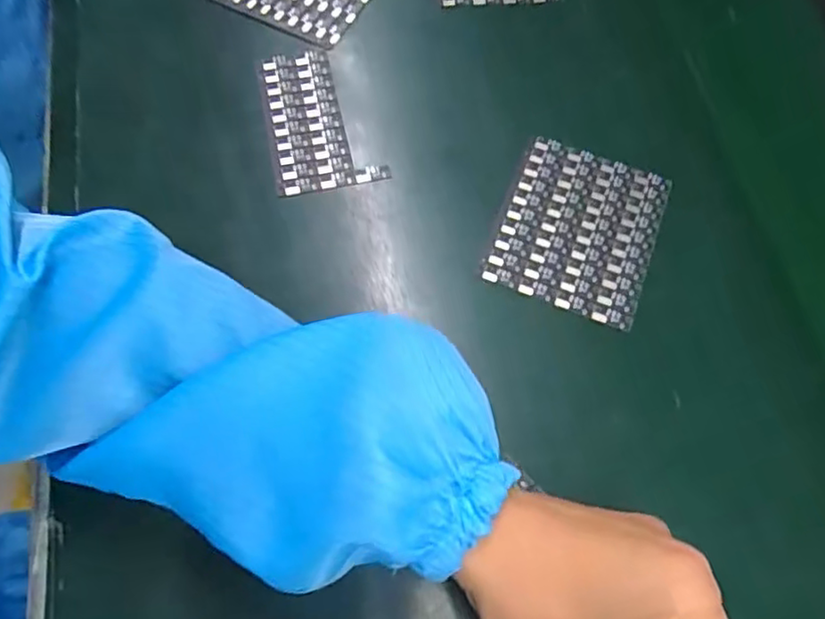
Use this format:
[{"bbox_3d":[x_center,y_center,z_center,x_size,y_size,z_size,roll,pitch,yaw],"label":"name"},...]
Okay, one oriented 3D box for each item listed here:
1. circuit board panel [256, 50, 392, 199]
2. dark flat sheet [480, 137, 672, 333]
[{"bbox_3d":[-0.055,-0.111,0.373,0.059,0.004,0.096,-10,67,-8],"label":"circuit board panel"},{"bbox_3d":[0.090,-0.045,0.349,0.082,0.004,0.096,21,66,6],"label":"dark flat sheet"}]

